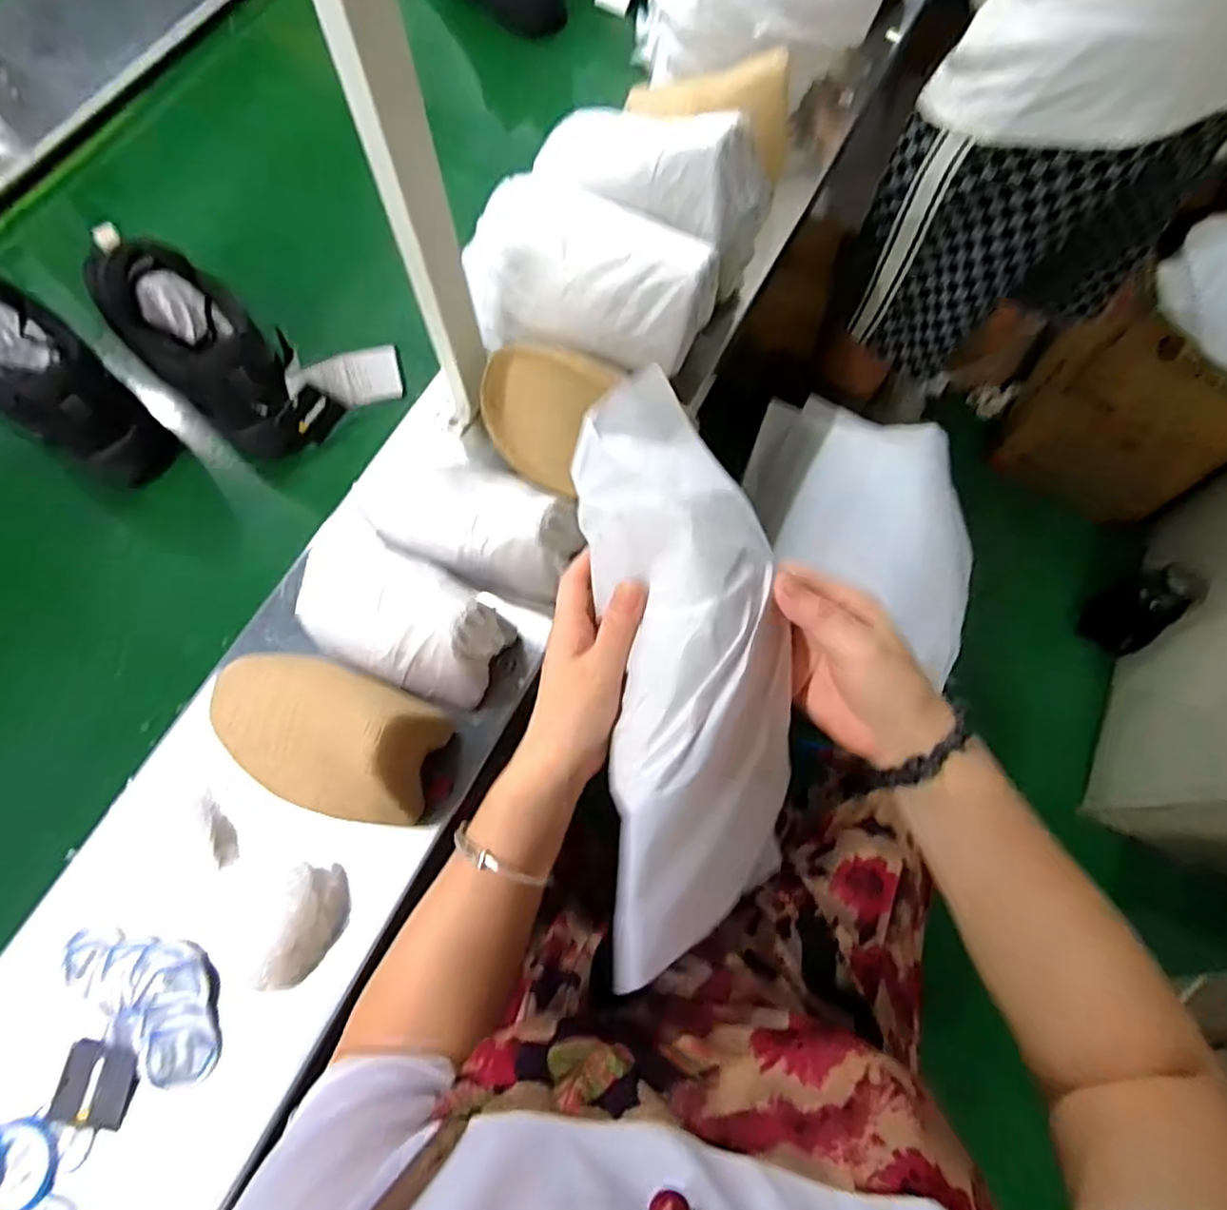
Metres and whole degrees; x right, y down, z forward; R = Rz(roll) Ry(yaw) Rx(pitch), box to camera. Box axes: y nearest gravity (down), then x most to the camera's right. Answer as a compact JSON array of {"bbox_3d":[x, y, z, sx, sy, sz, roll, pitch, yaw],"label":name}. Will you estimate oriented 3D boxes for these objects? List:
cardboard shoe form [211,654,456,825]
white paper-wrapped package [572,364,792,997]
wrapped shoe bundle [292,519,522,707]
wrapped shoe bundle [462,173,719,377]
[{"bbox_3d":[-0.212,0.090,0.480,0.166,0.098,0.098,21,71,6],"label":"cardboard shoe form"},{"bbox_3d":[0.043,0.032,0.368,0.104,0.063,0.298,-5,86,-3],"label":"white paper-wrapped package"},{"bbox_3d":[-0.178,0.000,0.511,0.194,0.075,0.098,34,73,10],"label":"wrapped shoe bundle"},{"bbox_3d":[-0.024,-0.277,0.586,0.220,0.129,0.111,21,71,6],"label":"wrapped shoe bundle"}]

